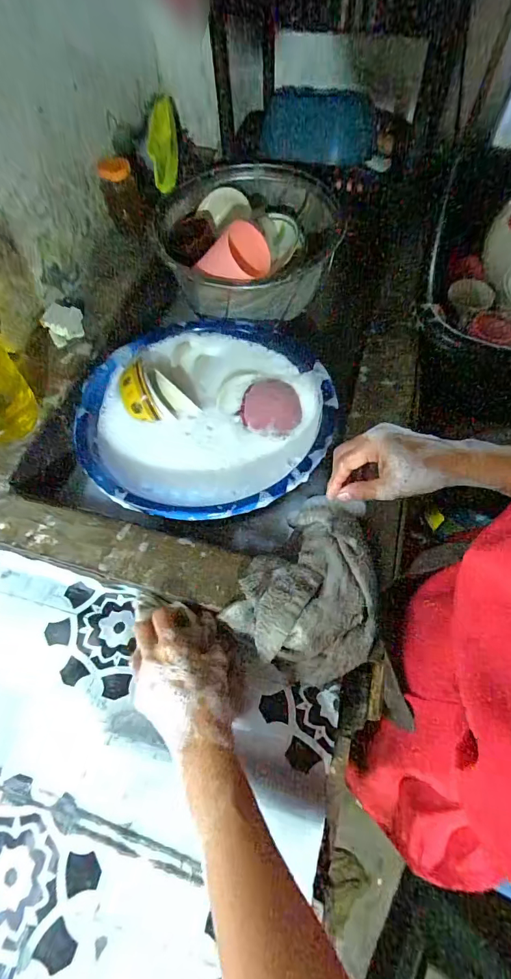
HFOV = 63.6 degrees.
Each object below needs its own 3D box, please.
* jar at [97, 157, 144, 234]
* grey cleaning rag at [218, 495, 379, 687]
[{"bbox_3d":[-0.229,-0.506,0.707,0.060,0.095,0.050,-13,61,-5],"label":"jar"},{"bbox_3d":[0.071,0.107,0.460,0.140,0.068,0.187,28,65,16],"label":"grey cleaning rag"}]

